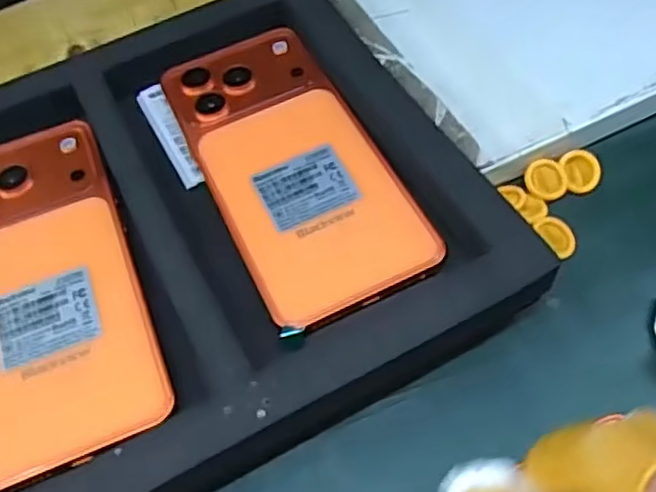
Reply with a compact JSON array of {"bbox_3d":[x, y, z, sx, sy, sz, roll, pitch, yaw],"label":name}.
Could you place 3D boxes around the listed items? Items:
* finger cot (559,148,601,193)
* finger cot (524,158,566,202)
[{"bbox_3d":[0.123,-0.037,0.321,0.018,0.006,0.020,-13,56,-6],"label":"finger cot"},{"bbox_3d":[0.105,-0.032,0.318,0.019,0.005,0.022,10,57,10],"label":"finger cot"}]

